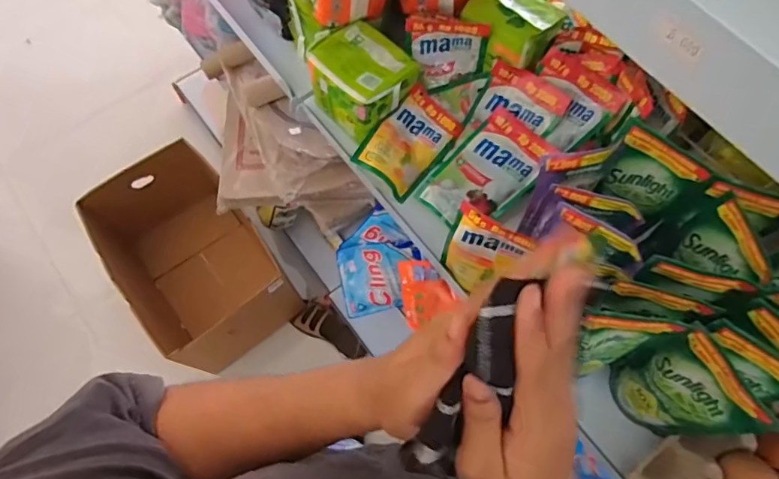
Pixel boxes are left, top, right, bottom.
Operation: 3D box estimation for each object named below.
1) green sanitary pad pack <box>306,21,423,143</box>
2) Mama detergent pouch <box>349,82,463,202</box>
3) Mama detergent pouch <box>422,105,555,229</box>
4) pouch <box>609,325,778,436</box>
[{"bbox_3d":[-0.032,-0.185,0.576,0.103,0.070,0.092,42,74,15],"label":"green sanitary pad pack"},{"bbox_3d":[0.024,-0.113,0.586,0.081,0.022,0.118,43,76,-11],"label":"Mama detergent pouch"},{"bbox_3d":[0.109,-0.073,0.562,0.086,0.026,0.143,42,74,15],"label":"Mama detergent pouch"},{"bbox_3d":[0.247,0.134,0.433,0.029,0.143,0.082,-27,71,-11],"label":"pouch"}]

